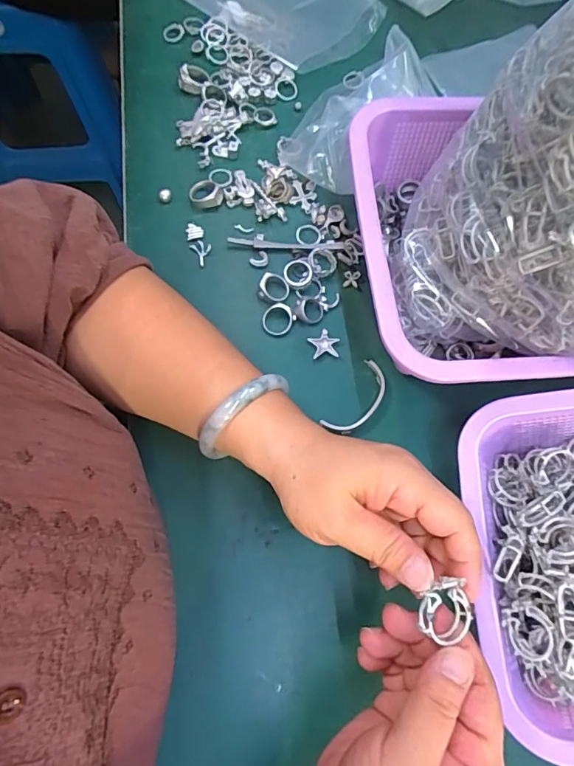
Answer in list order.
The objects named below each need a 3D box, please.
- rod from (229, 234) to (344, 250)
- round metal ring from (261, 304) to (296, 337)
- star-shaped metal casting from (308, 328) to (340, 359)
[{"bbox_3d":[0.000,-0.118,0.395,0.096,0.005,0.013,5,71,-2],"label":"rod"},{"bbox_3d":[-0.008,-0.050,0.369,0.026,0.005,0.024,1,71,-4],"label":"round metal ring"},{"bbox_3d":[0.029,-0.030,0.368,0.022,0.006,0.022,-6,72,-6],"label":"star-shaped metal casting"}]

